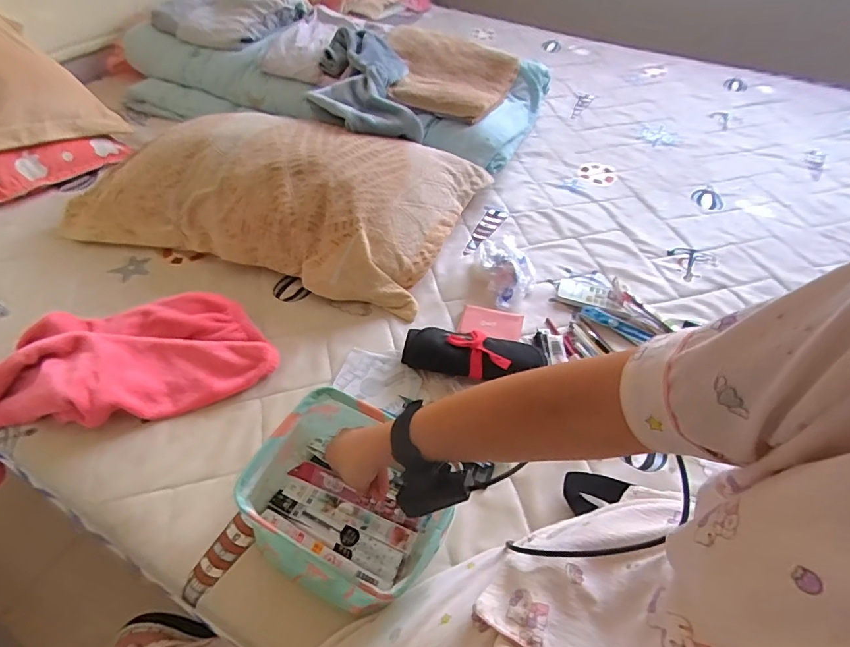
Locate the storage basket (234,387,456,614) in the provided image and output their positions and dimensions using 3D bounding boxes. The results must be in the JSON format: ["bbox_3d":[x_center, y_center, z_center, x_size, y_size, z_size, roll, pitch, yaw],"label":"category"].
[{"bbox_3d":[-0.094,0.190,0.514,0.209,0.126,0.170,22,52,16],"label":"storage basket"}]

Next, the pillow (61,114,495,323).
[{"bbox_3d":[-0.279,-0.269,0.876,0.714,0.155,0.383,14,50,9],"label":"pillow"}]

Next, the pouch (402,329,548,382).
[{"bbox_3d":[0.075,0.048,0.688,0.211,0.052,0.077,12,50,7],"label":"pouch"}]

